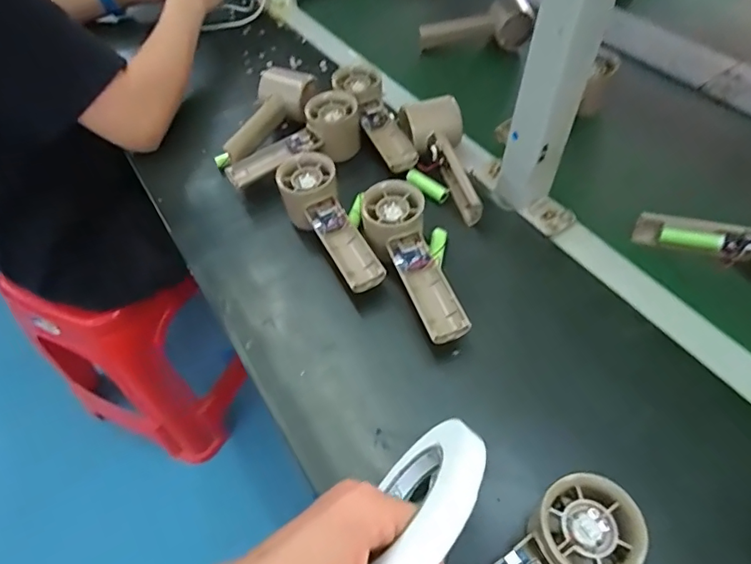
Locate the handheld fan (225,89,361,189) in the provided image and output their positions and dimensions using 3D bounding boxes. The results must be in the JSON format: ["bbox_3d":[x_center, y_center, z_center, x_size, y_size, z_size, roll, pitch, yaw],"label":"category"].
[{"bbox_3d":[-0.089,-0.146,0.543,0.155,0.064,0.050,-29,57,-17],"label":"handheld fan"}]

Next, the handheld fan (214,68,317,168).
[{"bbox_3d":[-0.127,-0.188,0.576,0.068,0.063,0.150,22,58,18],"label":"handheld fan"}]

